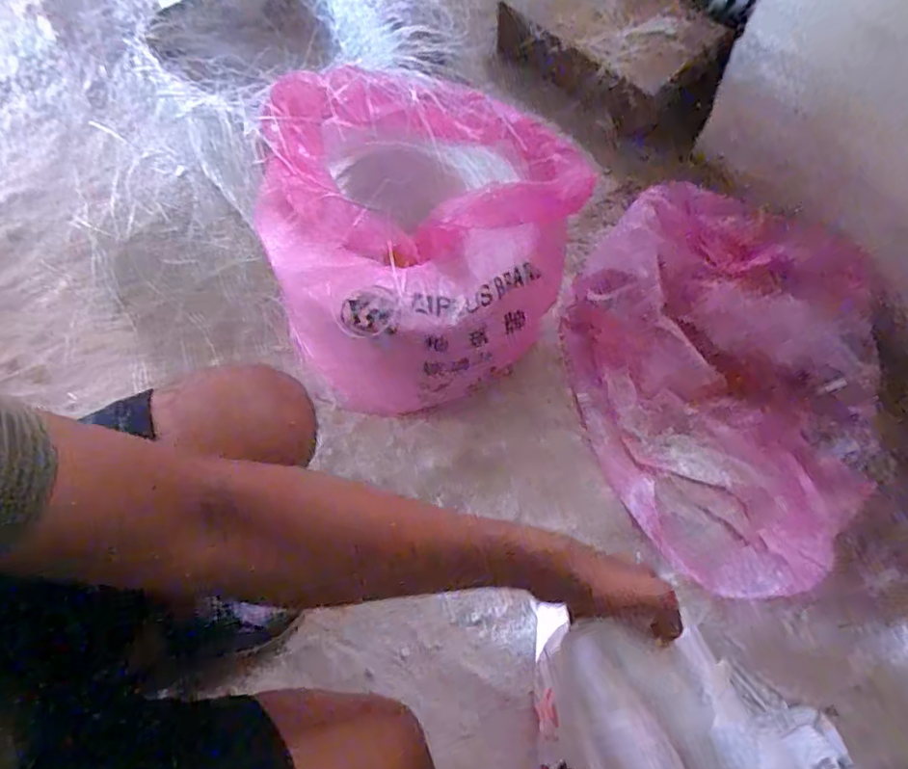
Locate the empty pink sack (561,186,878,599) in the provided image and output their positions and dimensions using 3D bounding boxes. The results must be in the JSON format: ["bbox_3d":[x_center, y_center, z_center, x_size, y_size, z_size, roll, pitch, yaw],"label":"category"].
[{"bbox_3d":[0.377,-0.013,0.819,0.389,0.130,0.570,-8,69,-2],"label":"empty pink sack"}]

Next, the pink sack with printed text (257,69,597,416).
[{"bbox_3d":[-0.035,-0.159,0.744,0.350,0.320,0.297,0,69,1],"label":"pink sack with printed text"}]

